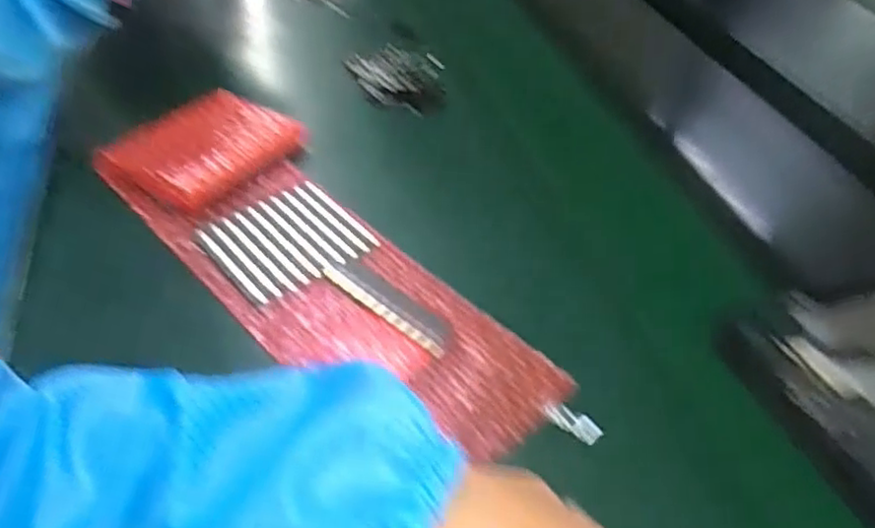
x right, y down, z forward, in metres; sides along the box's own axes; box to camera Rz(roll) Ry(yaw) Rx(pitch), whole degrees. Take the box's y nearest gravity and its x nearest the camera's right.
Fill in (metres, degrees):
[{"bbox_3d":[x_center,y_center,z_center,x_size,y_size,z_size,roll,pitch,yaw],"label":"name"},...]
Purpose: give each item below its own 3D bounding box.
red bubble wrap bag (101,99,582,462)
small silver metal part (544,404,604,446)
[{"bbox_3d":[-0.084,-0.014,0.461,0.138,0.031,0.383,-31,54,-34],"label":"red bubble wrap bag"},{"bbox_3d":[0.074,0.086,0.369,0.031,0.006,0.011,35,49,28],"label":"small silver metal part"}]

